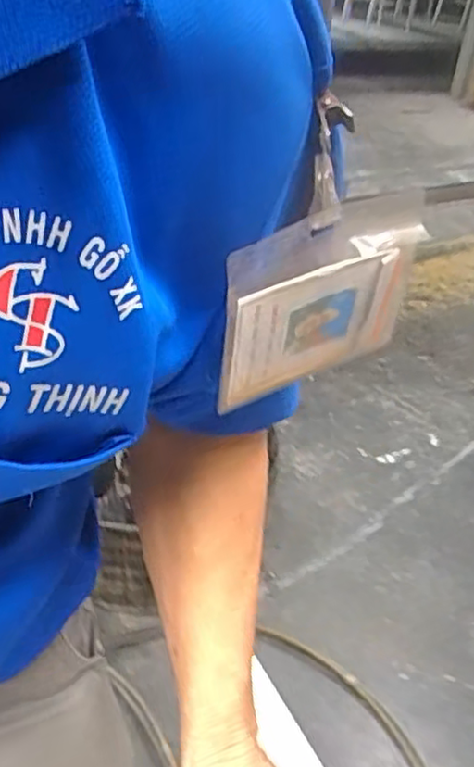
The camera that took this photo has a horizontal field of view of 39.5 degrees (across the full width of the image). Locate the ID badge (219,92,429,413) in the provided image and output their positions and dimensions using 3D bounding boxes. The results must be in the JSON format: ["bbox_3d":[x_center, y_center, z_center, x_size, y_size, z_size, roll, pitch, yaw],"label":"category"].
[{"bbox_3d":[0.035,-0.050,0.271,0.096,0.115,0.019,-18,44,-27],"label":"ID badge"}]

